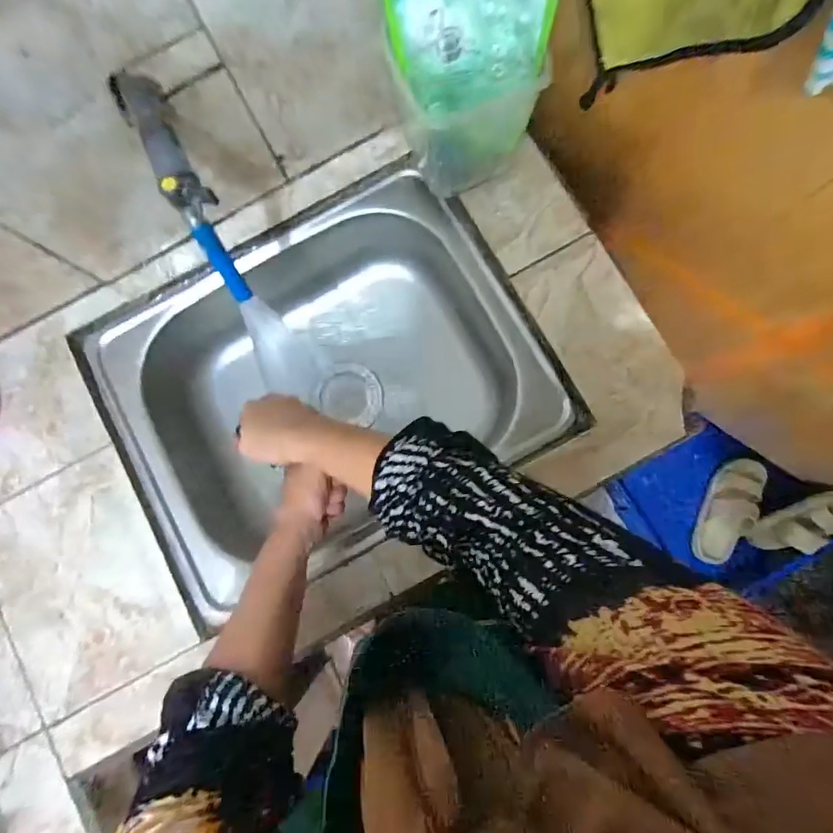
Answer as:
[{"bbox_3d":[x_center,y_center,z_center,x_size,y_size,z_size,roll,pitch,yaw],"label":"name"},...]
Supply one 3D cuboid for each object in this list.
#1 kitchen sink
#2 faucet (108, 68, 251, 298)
[{"bbox_3d":[-0.111,-0.040,0.653,0.498,0.166,0.394,-28,83,-1],"label":"kitchen sink"},{"bbox_3d":[-0.198,-0.193,0.413,0.038,0.085,0.189,-26,96,-1],"label":"faucet"}]

